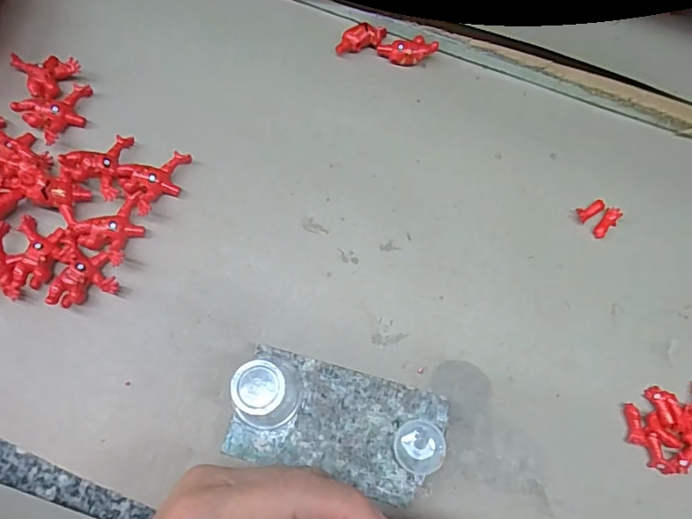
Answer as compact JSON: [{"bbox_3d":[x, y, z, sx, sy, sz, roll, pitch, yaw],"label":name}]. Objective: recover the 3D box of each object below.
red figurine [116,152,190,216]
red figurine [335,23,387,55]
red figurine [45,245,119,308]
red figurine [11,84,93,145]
[{"bbox_3d":[-0.121,-0.053,0.320,0.045,0.014,0.035,-33,74,-12],"label":"red figurine"},{"bbox_3d":[0.011,-0.164,0.364,0.038,0.016,0.012,-11,71,-5],"label":"red figurine"},{"bbox_3d":[-0.155,0.011,0.295,0.035,0.014,0.036,3,70,0],"label":"red figurine"},{"bbox_3d":[-0.192,-0.102,0.331,0.032,0.016,0.046,43,75,13],"label":"red figurine"}]

